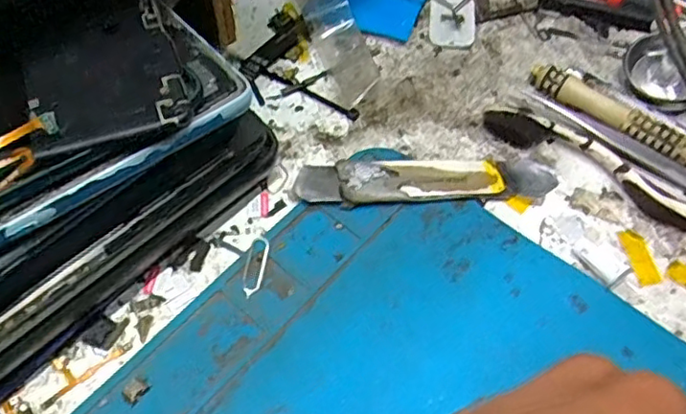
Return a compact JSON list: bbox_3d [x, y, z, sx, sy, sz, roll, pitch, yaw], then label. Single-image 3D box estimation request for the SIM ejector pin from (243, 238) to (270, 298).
[{"bbox_3d":[-0.035,0.024,0.249,0.008,0.004,0.025,10,58,4],"label":"SIM ejector pin"}]

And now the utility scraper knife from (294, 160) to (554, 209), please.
[{"bbox_3d":[0.037,-0.012,0.272,0.113,0.007,0.022,-3,58,-4],"label":"utility scraper knife"}]

